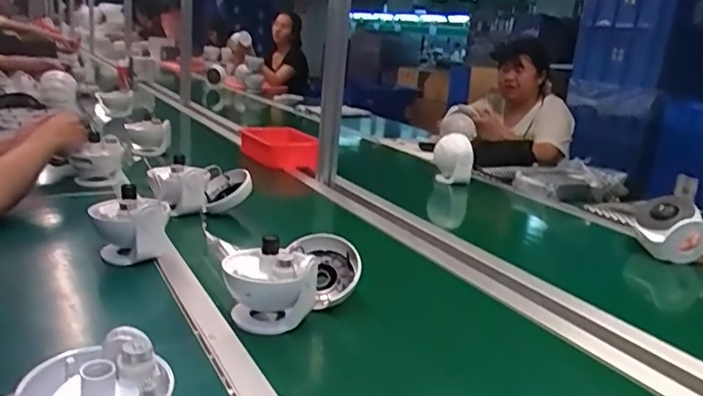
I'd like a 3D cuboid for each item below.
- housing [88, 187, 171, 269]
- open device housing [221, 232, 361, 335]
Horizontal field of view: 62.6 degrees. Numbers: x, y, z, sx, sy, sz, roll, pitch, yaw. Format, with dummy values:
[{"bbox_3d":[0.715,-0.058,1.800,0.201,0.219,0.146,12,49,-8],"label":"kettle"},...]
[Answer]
[{"bbox_3d":[-0.349,0.040,0.915,0.109,0.099,0.078,-1,16,-25],"label":"housing"},{"bbox_3d":[-0.074,0.103,0.801,0.115,0.118,0.209,17,18,37],"label":"open device housing"}]

